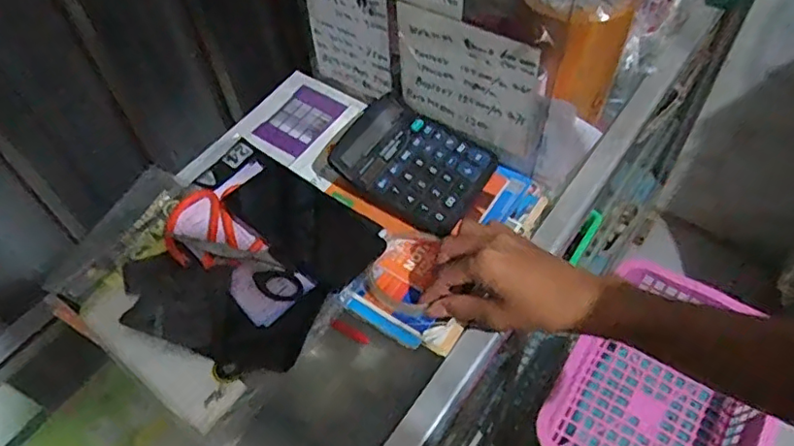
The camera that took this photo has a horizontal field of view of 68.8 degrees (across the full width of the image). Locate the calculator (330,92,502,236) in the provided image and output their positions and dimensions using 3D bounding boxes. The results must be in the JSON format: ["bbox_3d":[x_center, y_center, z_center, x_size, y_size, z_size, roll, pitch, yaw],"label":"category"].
[{"bbox_3d":[0.016,-0.066,0.601,0.149,0.031,0.118,28,60,21],"label":"calculator"}]

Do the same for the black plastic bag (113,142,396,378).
[{"bbox_3d":[-0.134,0.028,0.556,0.201,0.016,0.210,18,57,15],"label":"black plastic bag"}]

